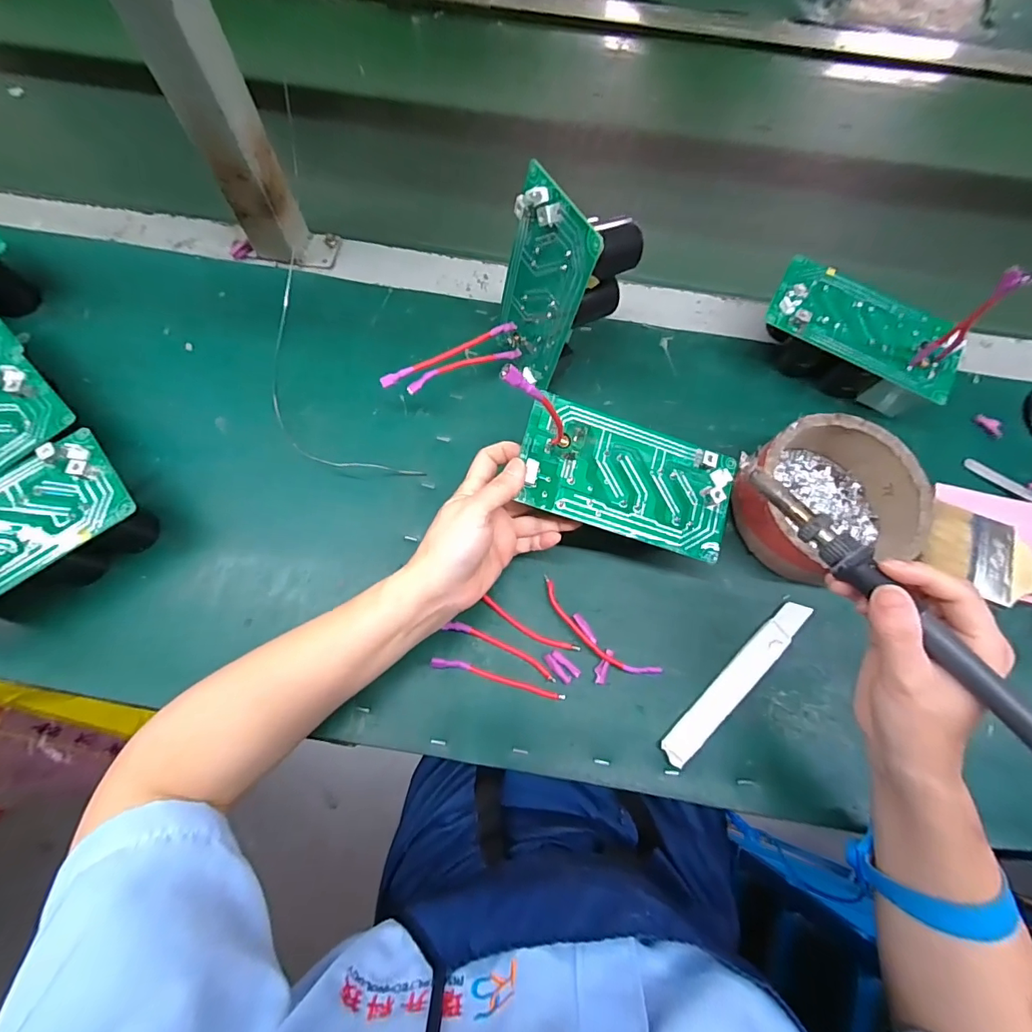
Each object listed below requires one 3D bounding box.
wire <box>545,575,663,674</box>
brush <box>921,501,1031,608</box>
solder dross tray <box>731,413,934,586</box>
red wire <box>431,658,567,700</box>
[{"bbox_3d":[0.059,0.088,0.353,0.107,0.010,0.022,38,74,10],"label":"wire"},{"bbox_3d":[0.408,0.052,0.365,0.187,0.020,0.059,24,72,6],"label":"brush"},{"bbox_3d":[0.243,-0.011,0.368,0.122,0.054,0.121,-20,73,-8],"label":"solder dross tray"},{"bbox_3d":[-0.012,0.117,0.338,0.098,0.012,0.009,14,71,3],"label":"red wire"}]

